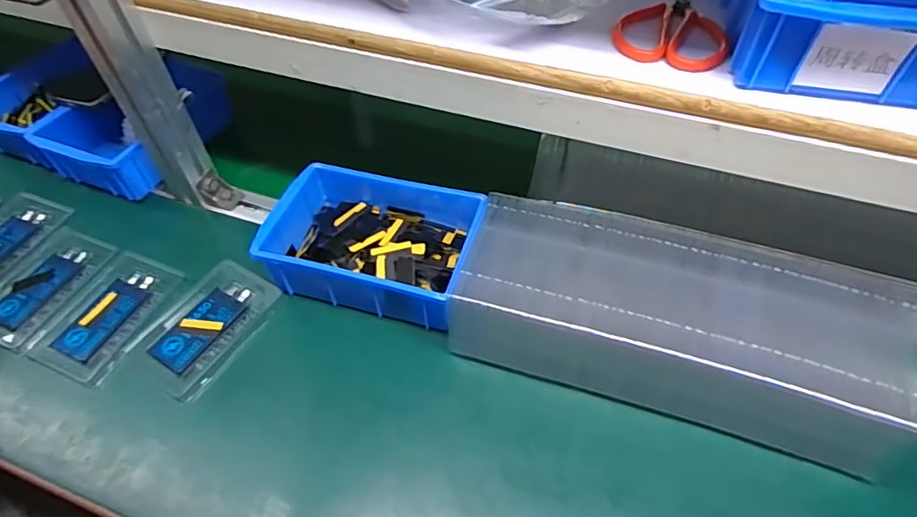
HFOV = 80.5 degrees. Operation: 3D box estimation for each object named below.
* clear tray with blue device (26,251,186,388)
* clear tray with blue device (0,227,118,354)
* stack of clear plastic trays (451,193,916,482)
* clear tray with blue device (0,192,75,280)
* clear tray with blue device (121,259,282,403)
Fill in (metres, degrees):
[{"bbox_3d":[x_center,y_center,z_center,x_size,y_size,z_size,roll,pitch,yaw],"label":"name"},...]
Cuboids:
[{"bbox_3d":[-0.336,0.051,0.520,0.085,0.006,0.132,13,51,11],"label":"clear tray with blue device"},{"bbox_3d":[-0.414,0.026,0.544,0.086,0.016,0.133,15,52,13],"label":"clear tray with blue device"},{"bbox_3d":[0.178,0.057,0.463,0.352,0.091,0.161,16,54,13],"label":"stack of clear plastic trays"},{"bbox_3d":[-0.487,-0.019,0.581,0.083,0.014,0.128,16,52,13],"label":"clear tray with blue device"},{"bbox_3d":[-0.238,0.063,0.512,0.087,0.011,0.132,23,54,19],"label":"clear tray with blue device"}]

